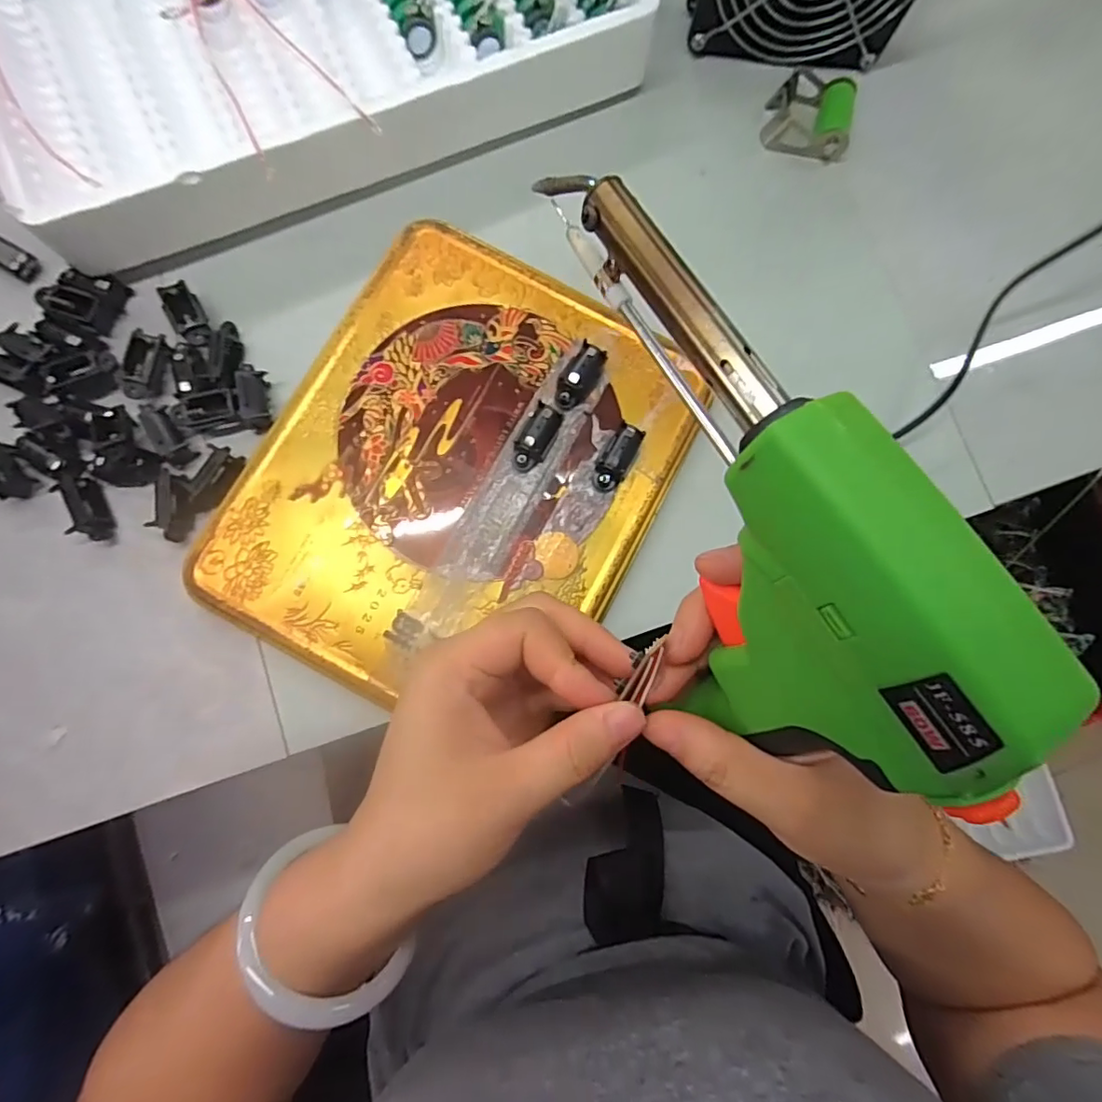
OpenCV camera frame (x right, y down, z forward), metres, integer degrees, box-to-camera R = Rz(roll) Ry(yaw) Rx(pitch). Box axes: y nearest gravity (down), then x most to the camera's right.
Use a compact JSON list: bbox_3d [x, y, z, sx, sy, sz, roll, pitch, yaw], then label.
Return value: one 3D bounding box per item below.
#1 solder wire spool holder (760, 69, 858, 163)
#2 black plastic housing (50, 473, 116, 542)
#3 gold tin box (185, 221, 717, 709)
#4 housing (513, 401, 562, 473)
[{"bbox_3d":[0.155,-0.261,0.322,0.048,0.020,0.042,17,82,0],"label":"solder wire spool holder"},{"bbox_3d":[-0.236,-0.021,0.275,0.017,0.013,0.035,-22,84,-5],"label":"black plastic housing"},{"bbox_3d":[-0.045,-0.038,0.283,0.191,0.017,0.231,28,82,2],"label":"gold tin box"},{"bbox_3d":[-0.007,-0.058,0.275,0.016,0.014,0.037,26,82,2],"label":"housing"}]

